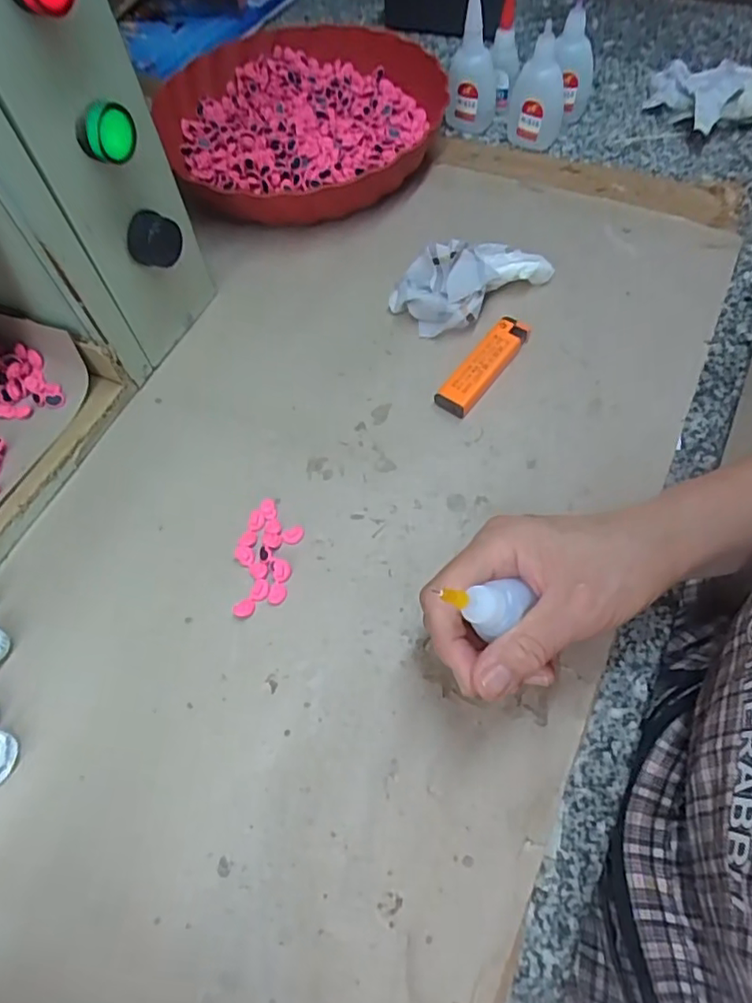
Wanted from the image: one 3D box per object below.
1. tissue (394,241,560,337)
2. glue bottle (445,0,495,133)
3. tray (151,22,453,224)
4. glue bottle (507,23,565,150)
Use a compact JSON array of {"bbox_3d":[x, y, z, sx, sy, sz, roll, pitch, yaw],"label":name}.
[{"bbox_3d":[0.067,-0.150,0.411,0.108,0.038,0.056,-23,62,-8],"label":"tissue"},{"bbox_3d":[0.081,-0.356,0.486,0.039,0.099,0.041,6,62,7],"label":"glue bottle"},{"bbox_3d":[-0.069,-0.319,0.505,0.230,0.044,0.251,11,62,10],"label":"tray"},{"bbox_3d":[0.132,-0.333,0.489,0.044,0.071,0.040,11,62,10],"label":"glue bottle"}]

